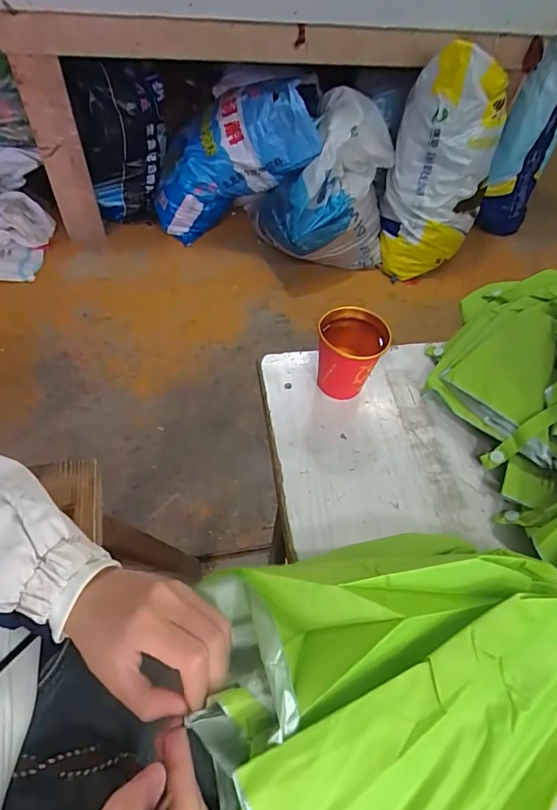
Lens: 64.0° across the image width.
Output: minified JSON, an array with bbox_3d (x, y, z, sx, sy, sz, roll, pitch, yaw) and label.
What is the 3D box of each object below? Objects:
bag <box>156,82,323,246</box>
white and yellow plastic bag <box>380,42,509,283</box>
[{"bbox_3d":[-0.205,-0.923,1.721,0.749,0.323,0.206,-19,44,34],"label":"bag"},{"bbox_3d":[0.586,-0.843,1.624,0.354,0.697,0.275,15,54,7],"label":"white and yellow plastic bag"}]

